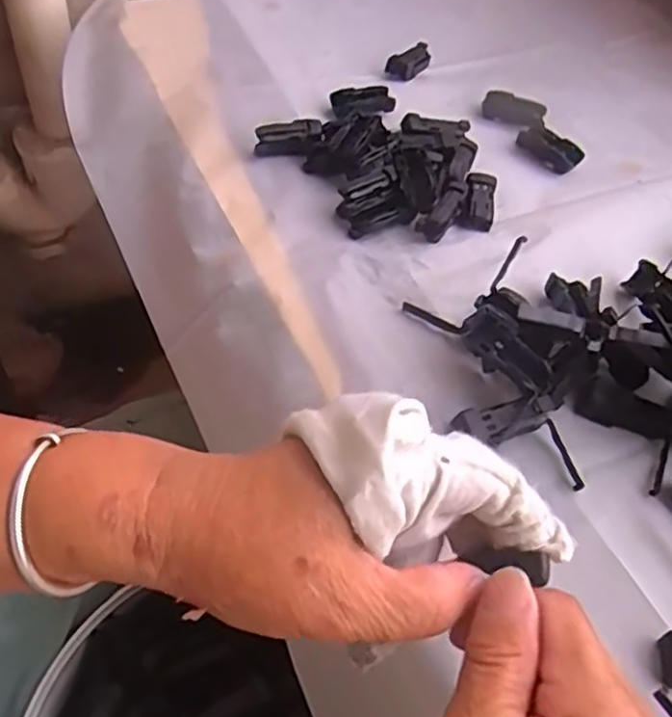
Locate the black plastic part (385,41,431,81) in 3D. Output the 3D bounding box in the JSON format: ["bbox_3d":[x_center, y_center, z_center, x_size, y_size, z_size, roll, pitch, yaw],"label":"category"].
[{"bbox_3d":[0.059,-0.237,0.560,0.021,0.014,0.044,34,57,19],"label":"black plastic part"}]

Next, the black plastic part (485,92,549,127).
[{"bbox_3d":[0.135,-0.189,0.532,0.046,0.011,0.023,23,54,12],"label":"black plastic part"}]

